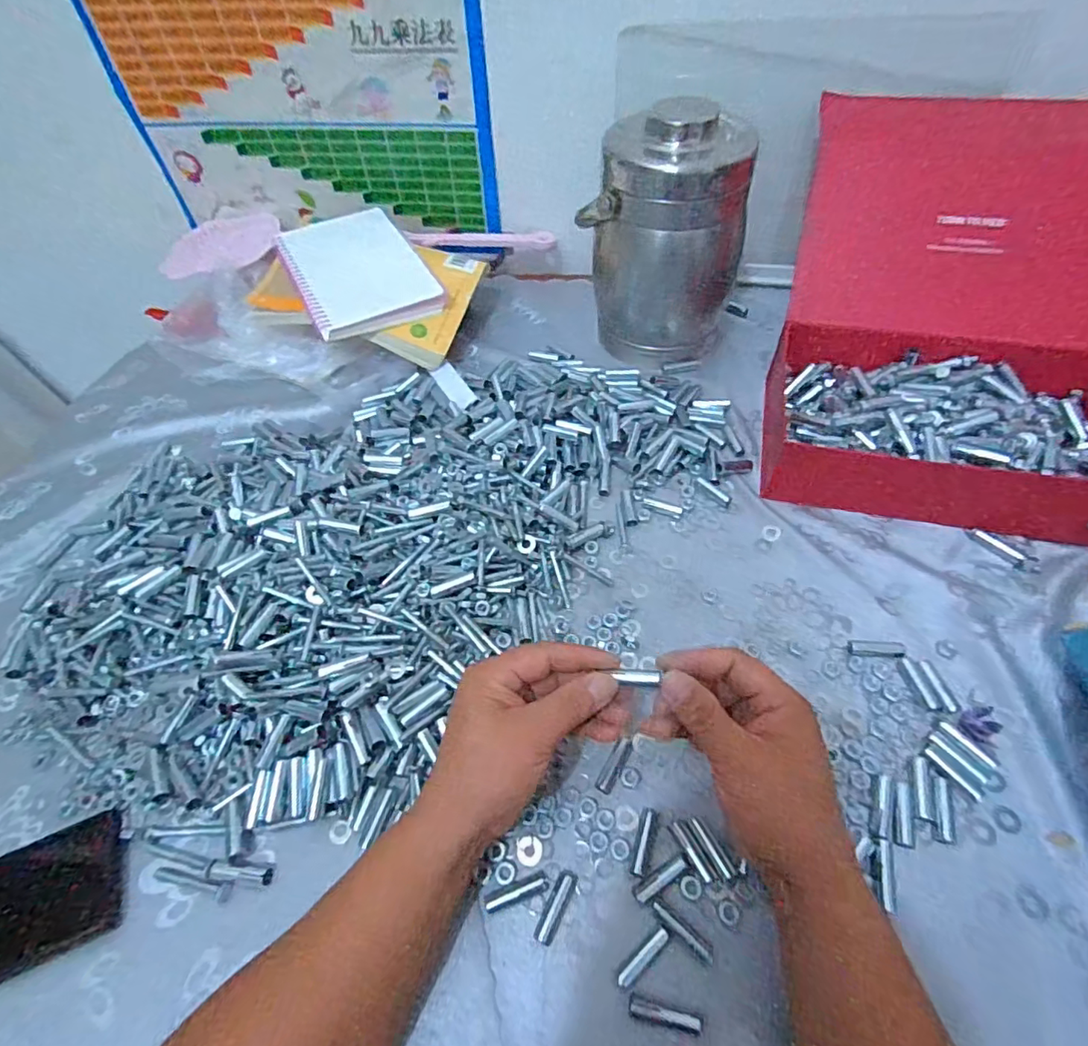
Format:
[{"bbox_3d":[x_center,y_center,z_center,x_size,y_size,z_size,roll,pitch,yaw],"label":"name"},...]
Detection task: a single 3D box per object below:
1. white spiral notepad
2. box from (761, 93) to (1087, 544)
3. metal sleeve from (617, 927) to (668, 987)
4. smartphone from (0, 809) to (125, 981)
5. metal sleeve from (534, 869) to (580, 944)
[{"bbox_3d":[-0.233,-0.312,0.673,0.144,0.019,0.215,-26,64,-16],"label":"white spiral notepad"},{"bbox_3d":[0.401,-0.203,0.526,0.307,0.199,0.385,10,55,11],"label":"box"},{"bbox_3d":[0.060,0.259,0.329,0.038,0.005,0.007,-36,59,-20],"label":"metal sleeve"},{"bbox_3d":[-0.365,0.261,0.361,0.159,0.015,0.072,-22,55,-12],"label":"smartphone"},{"bbox_3d":[0.008,0.242,0.348,0.013,0.008,0.042,22,59,19],"label":"metal sleeve"}]

